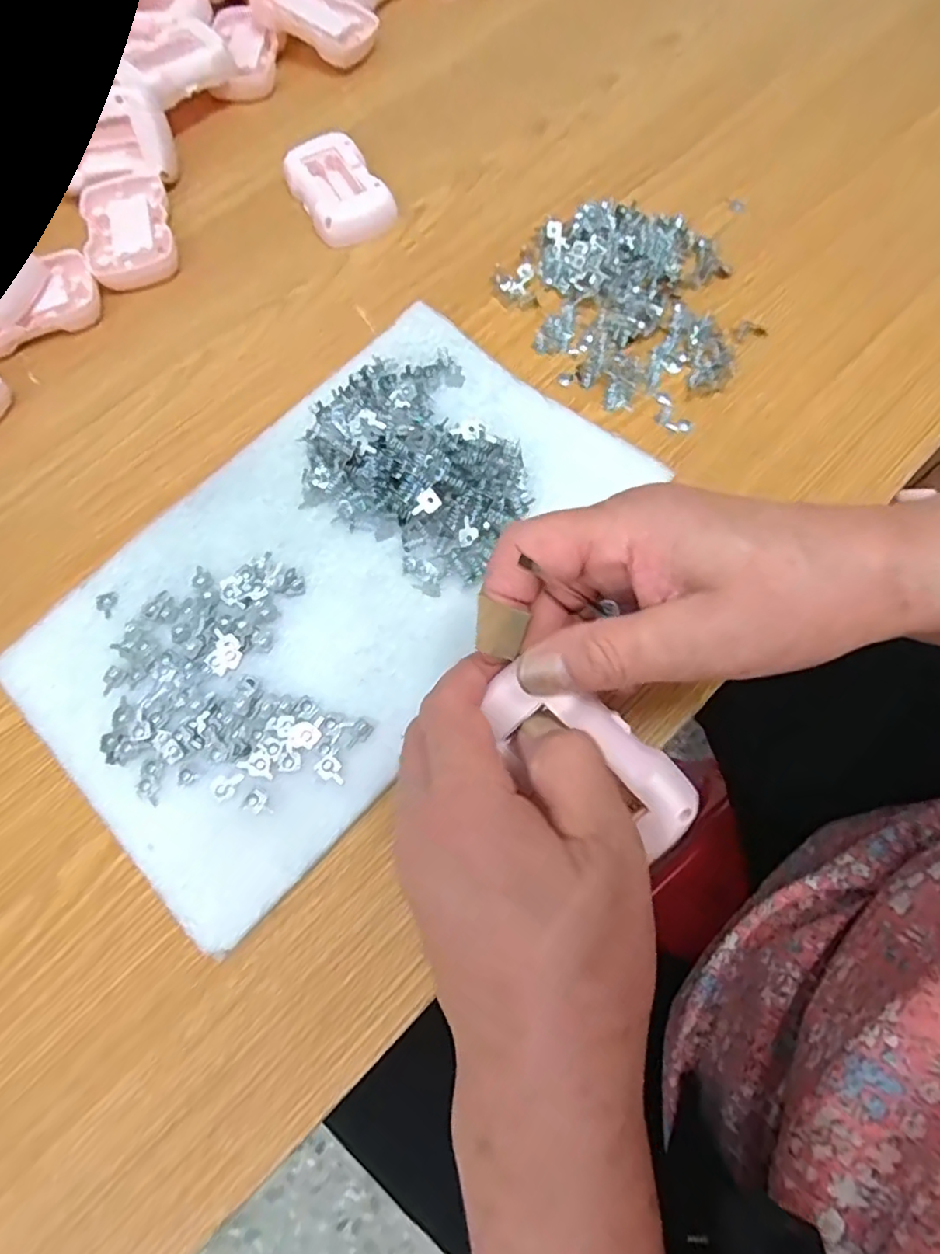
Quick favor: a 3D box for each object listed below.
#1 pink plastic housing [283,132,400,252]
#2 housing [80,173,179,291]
[{"bbox_3d":[-0.085,-0.285,0.407,0.051,0.019,0.081,-27,70,-8],"label":"pink plastic housing"},{"bbox_3d":[-0.221,-0.257,0.404,0.053,0.012,0.089,-19,69,-5],"label":"housing"}]

